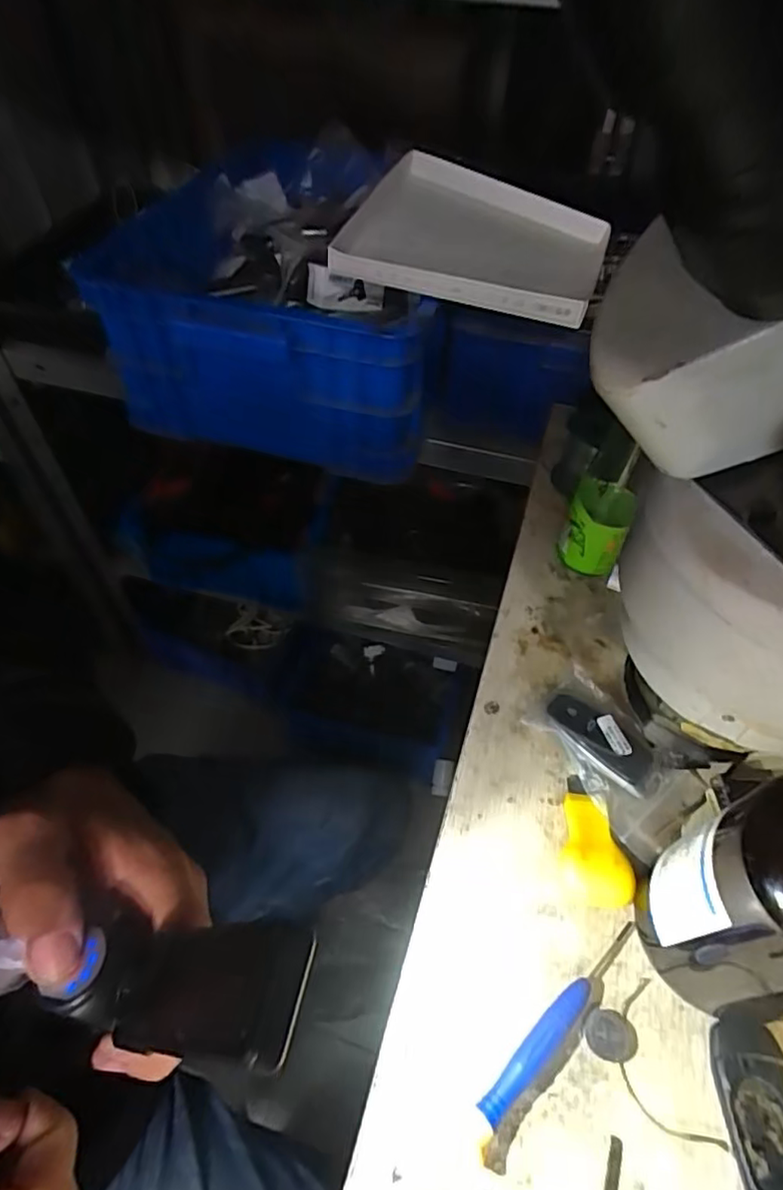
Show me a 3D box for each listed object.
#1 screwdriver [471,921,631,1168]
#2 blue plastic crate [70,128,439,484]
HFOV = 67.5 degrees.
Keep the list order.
[{"bbox_3d":[0.076,0.198,0.272,0.015,0.014,0.119,37,61,27],"label":"screwdriver"},{"bbox_3d":[-0.105,-0.347,0.663,0.304,0.159,0.428,6,53,3],"label":"blue plastic crate"}]

